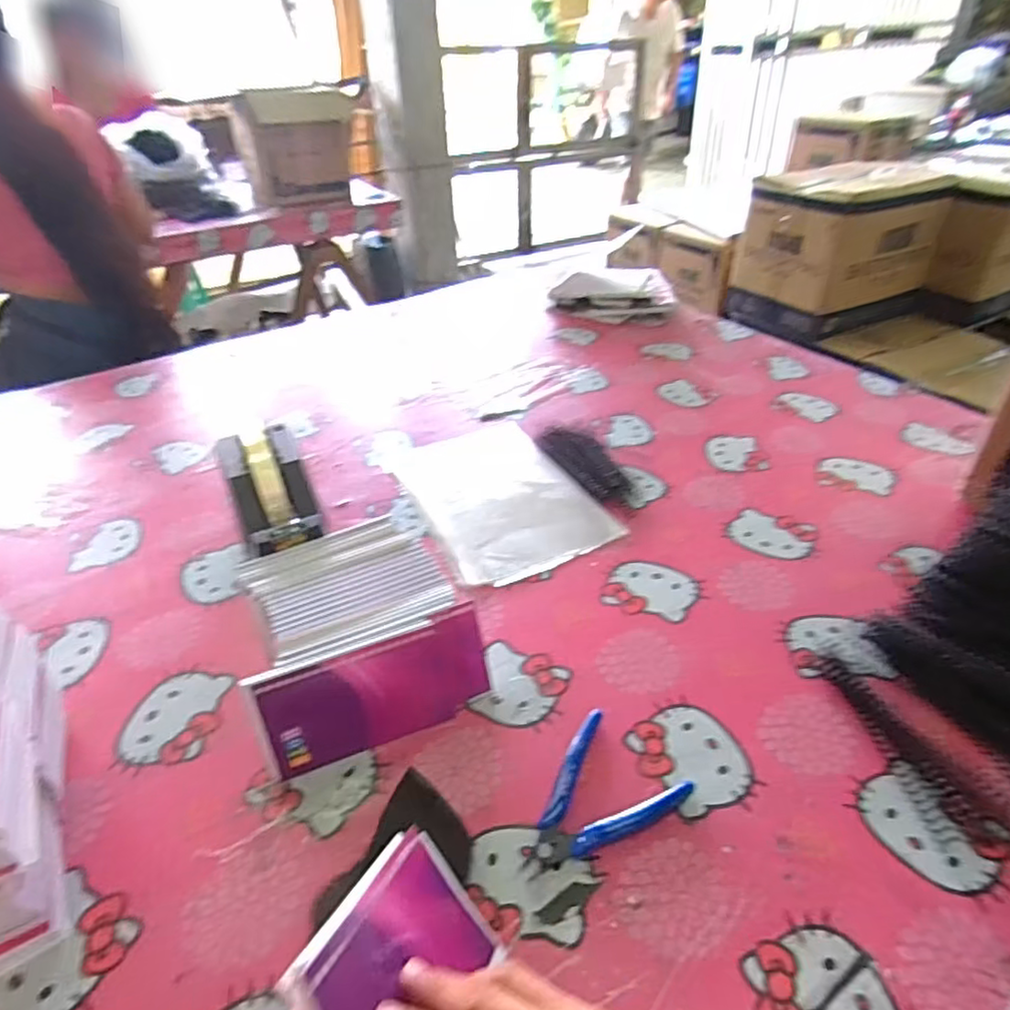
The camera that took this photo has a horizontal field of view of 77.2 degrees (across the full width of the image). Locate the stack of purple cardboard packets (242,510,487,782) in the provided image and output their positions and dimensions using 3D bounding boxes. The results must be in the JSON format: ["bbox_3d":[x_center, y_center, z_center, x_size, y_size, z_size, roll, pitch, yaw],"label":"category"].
[{"bbox_3d":[-0.115,0.100,0.500,0.160,0.082,0.154,-17,40,-18],"label":"stack of purple cardboard packets"}]

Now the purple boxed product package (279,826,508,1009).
[{"bbox_3d":[-0.046,0.218,0.305,0.017,0.144,0.083,-39,78,9],"label":"purple boxed product package"}]

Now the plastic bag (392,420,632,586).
[{"bbox_3d":[-0.013,-0.017,0.707,0.164,0.013,0.262,-19,40,-20],"label":"plastic bag"}]

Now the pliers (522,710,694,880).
[{"bbox_3d":[0.059,0.200,0.420,0.082,0.011,0.113,28,47,33],"label":"pliers"}]

